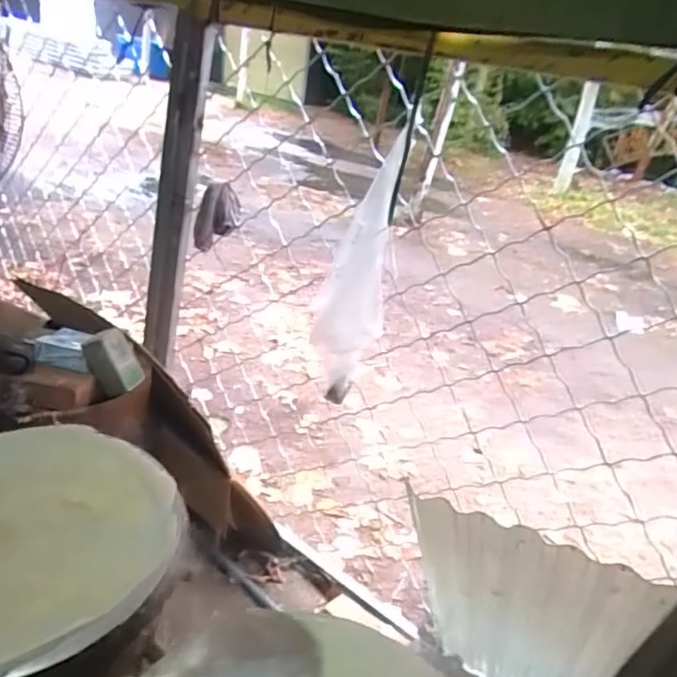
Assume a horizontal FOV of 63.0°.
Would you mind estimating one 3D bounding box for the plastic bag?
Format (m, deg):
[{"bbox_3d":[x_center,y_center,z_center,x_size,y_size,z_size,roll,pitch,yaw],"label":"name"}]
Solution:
[{"bbox_3d":[0.037,-0.153,1.358,0.150,0.641,0.151,8,28,-4],"label":"plastic bag"}]

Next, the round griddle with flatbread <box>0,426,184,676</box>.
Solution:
[{"bbox_3d":[-0.381,0.225,0.677,0.348,0.052,0.368,8,28,-4],"label":"round griddle with flatbread"}]

